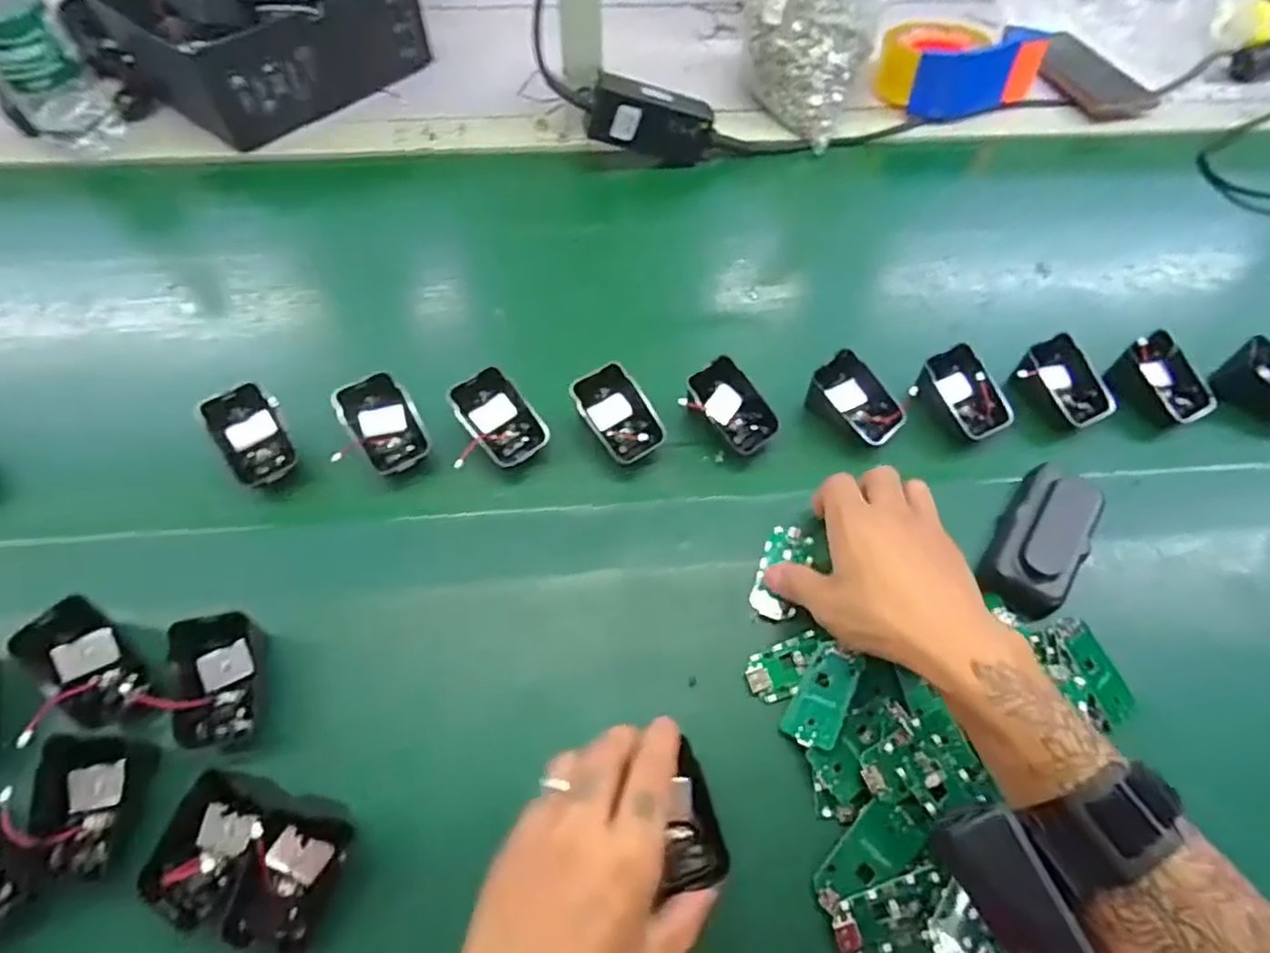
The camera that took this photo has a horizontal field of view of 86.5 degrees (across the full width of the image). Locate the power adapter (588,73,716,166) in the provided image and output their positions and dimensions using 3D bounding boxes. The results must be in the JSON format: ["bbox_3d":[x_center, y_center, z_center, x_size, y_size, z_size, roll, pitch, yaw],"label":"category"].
[{"bbox_3d":[0.017,-0.321,0.619,0.119,0.058,0.029,0,55,-32],"label":"power adapter"}]

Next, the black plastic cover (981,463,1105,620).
[{"bbox_3d":[0.266,0.039,0.439,0.050,0.023,0.103,35,64,17],"label":"black plastic cover"}]

